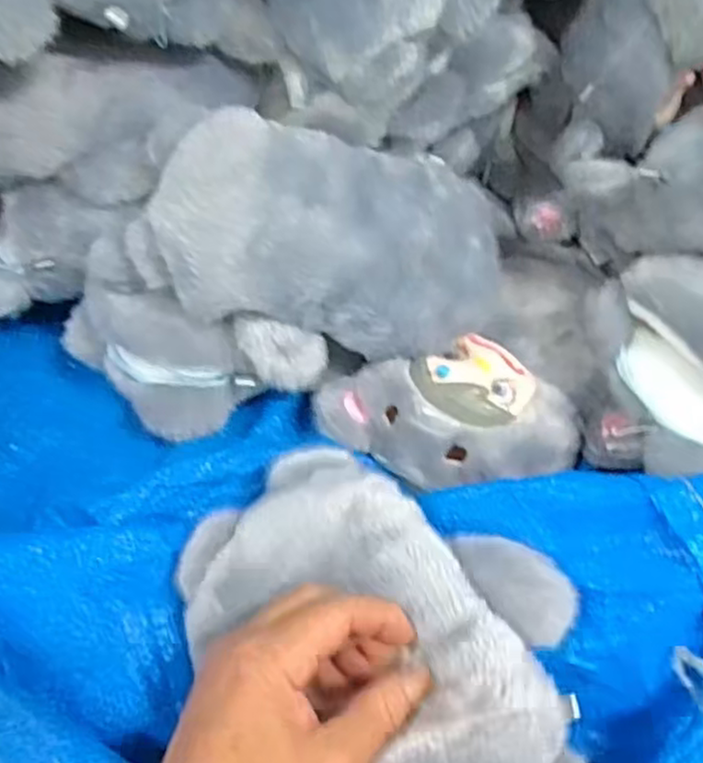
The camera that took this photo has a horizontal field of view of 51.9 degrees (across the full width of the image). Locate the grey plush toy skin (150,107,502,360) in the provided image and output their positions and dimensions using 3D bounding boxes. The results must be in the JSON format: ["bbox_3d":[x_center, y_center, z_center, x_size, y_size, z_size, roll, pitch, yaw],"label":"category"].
[{"bbox_3d":[-0.012,-0.075,0.374,0.181,0.050,0.115,2,82,-15],"label":"grey plush toy skin"}]

